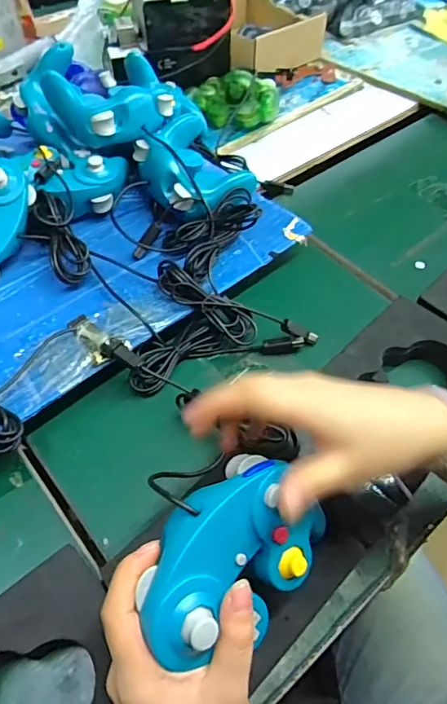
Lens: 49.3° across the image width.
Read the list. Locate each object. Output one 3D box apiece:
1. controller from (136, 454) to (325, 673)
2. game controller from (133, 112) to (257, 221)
[{"bbox_3d":[0.006,0.120,0.286,0.125,0.050,0.084,-40,103,-23],"label":"controller"},{"bbox_3d":[-0.038,-0.207,0.568,0.107,0.065,0.149,-26,59,-20],"label":"game controller"}]

